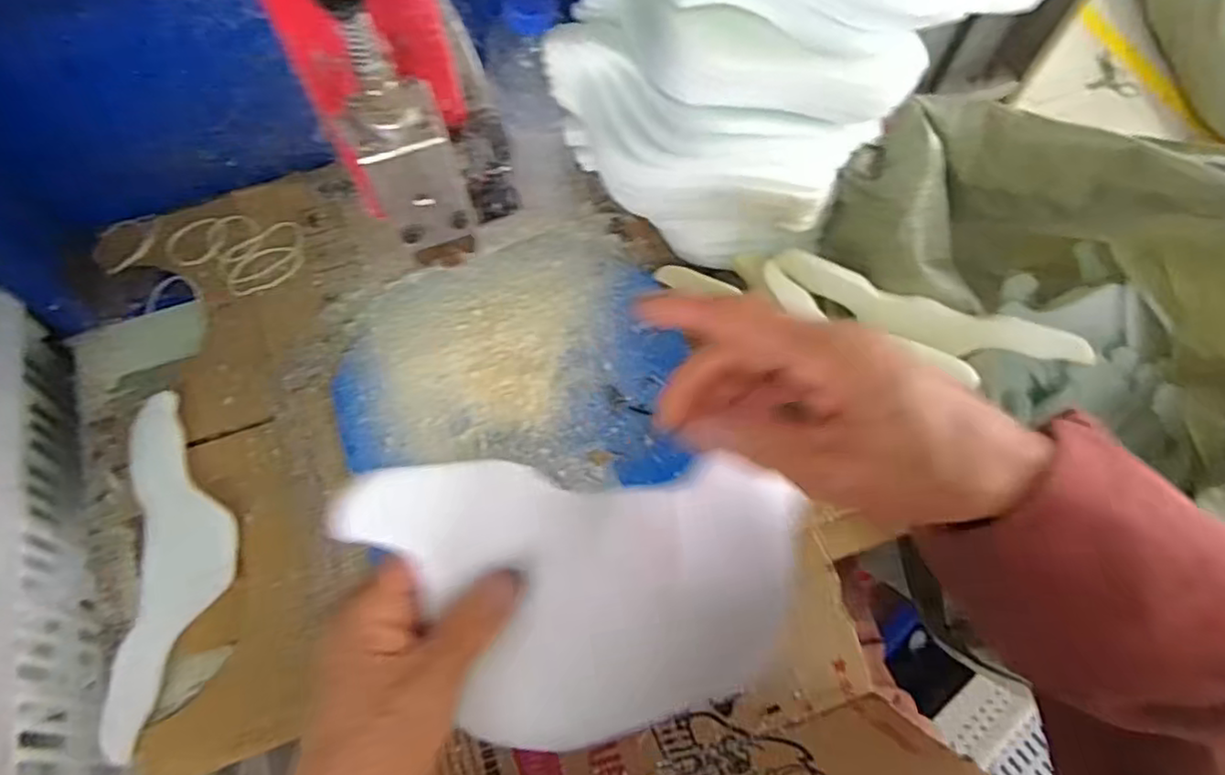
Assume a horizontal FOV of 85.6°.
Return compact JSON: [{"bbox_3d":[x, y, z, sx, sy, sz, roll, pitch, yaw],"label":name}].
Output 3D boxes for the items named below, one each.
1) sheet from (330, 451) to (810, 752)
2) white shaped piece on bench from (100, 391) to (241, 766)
[{"bbox_3d":[-0.004,0.103,0.319,0.230,0.016,0.133,2,91,-28],"label":"sheet"},{"bbox_3d":[-0.322,0.125,0.493,0.077,0.018,0.254,-7,68,-4],"label":"white shaped piece on bench"}]

